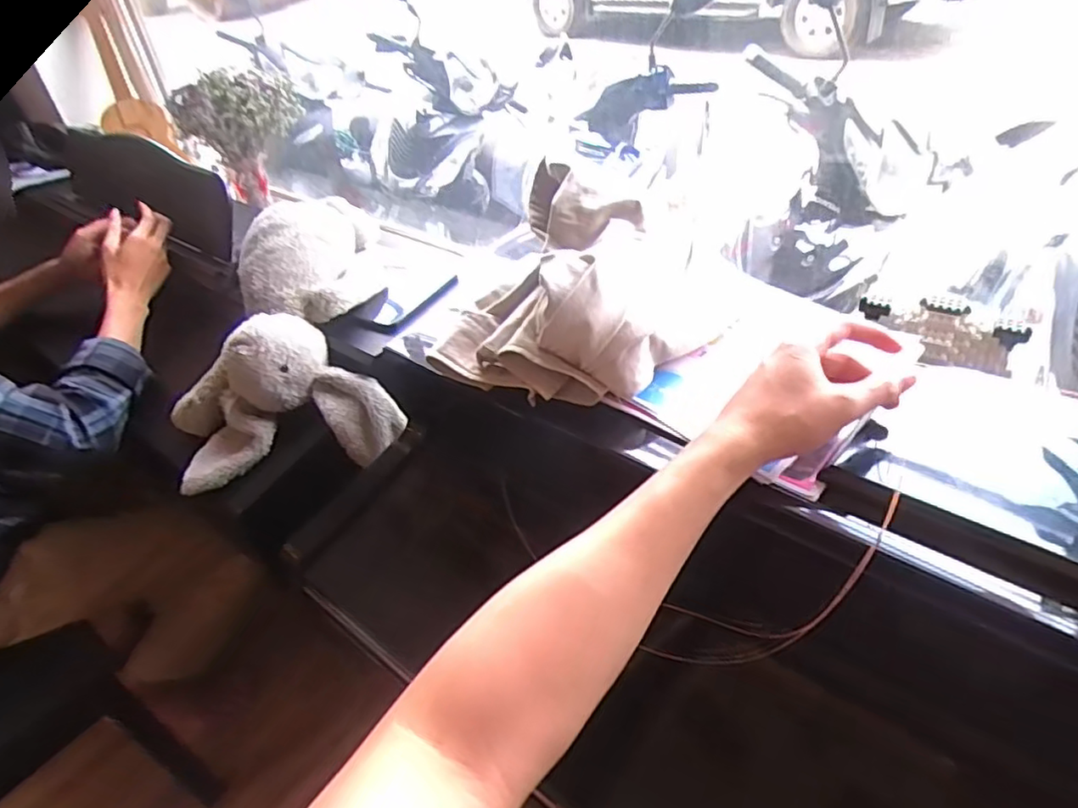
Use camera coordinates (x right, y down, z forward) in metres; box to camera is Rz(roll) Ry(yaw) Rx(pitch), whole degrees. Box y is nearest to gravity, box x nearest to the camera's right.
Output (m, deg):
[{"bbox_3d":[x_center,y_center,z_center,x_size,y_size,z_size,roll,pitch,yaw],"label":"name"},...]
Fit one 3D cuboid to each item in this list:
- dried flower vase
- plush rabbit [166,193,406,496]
[{"bbox_3d":[-0.612,-0.563,1.332,0.222,0.266,0.233,-17,40,-13],"label":"dried flower vase"},{"bbox_3d":[-0.348,-0.109,0.834,0.286,0.192,0.388,-11,39,-7],"label":"plush rabbit"}]

